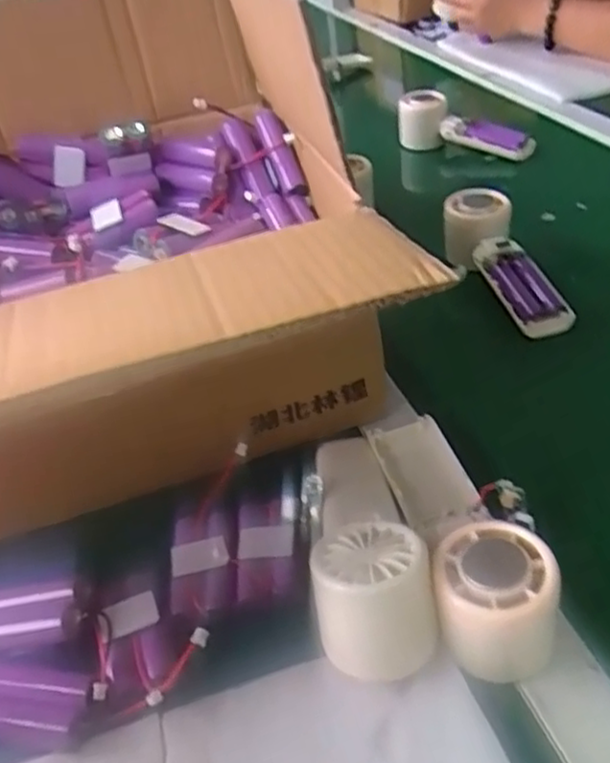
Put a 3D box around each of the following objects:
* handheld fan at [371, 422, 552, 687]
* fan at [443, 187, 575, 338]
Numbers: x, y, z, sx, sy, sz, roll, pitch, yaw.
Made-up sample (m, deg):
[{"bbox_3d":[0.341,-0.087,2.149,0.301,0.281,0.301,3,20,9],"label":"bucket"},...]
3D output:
[{"bbox_3d":[0.082,0.080,0.378,0.065,0.059,0.164,-10,29,-5],"label":"handheld fan"},{"bbox_3d":[0.172,-0.096,0.593,0.053,0.050,0.160,-16,56,-12],"label":"fan"}]

